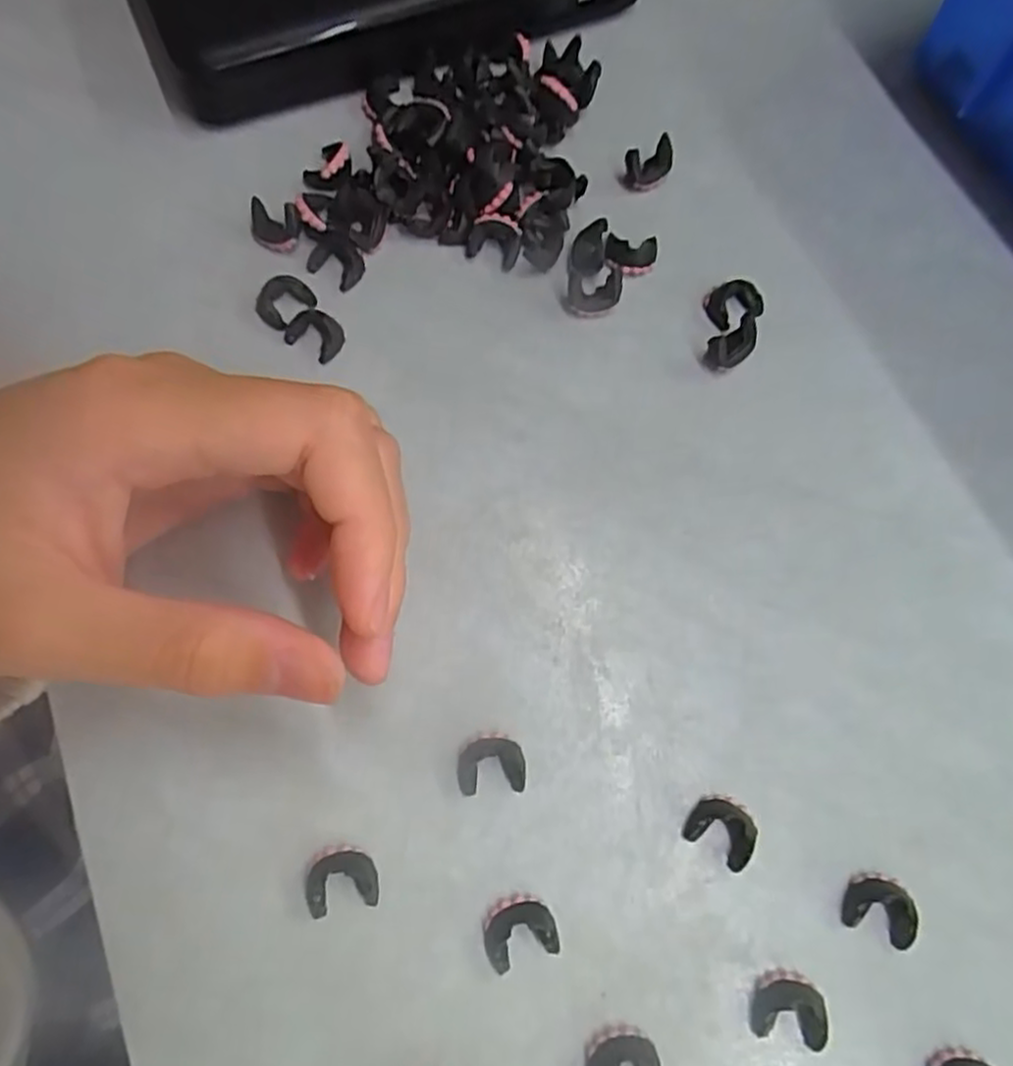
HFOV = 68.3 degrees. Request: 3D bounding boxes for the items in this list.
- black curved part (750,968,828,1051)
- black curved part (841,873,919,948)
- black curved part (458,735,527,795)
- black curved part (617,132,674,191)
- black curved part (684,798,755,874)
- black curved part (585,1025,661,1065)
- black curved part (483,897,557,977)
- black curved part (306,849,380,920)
[{"bbox_3d":[0.063,0.106,0.165,0.015,0.007,0.014,10,72,2],"label":"black curved part"},{"bbox_3d":[0.087,0.087,0.173,0.016,0.007,0.014,21,72,5],"label":"black curved part"},{"bbox_3d":[-0.004,0.056,0.179,0.016,0.004,0.013,-5,72,-3],"label":"black curved part"},{"bbox_3d":[0.044,-0.115,0.231,0.016,0.010,0.008,-24,74,-9],"label":"black curved part"},{"bbox_3d":[0.052,0.070,0.176,0.016,0.006,0.013,33,74,9],"label":"black curved part"},{"bbox_3d":[0.025,0.115,0.161,0.016,0.006,0.014,-6,72,-4],"label":"black curved part"},{"bbox_3d":[0.003,0.090,0.168,0.016,0.005,0.013,-18,73,-7],"label":"black curved part"},{"bbox_3d":[-0.037,0.079,0.170,0.016,0.005,0.013,-10,72,-5],"label":"black curved part"}]

